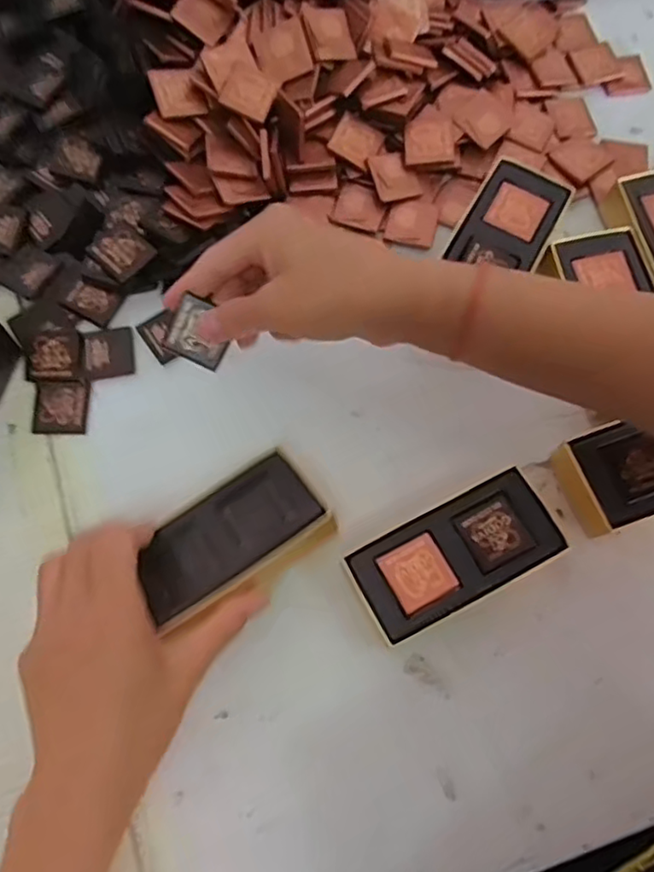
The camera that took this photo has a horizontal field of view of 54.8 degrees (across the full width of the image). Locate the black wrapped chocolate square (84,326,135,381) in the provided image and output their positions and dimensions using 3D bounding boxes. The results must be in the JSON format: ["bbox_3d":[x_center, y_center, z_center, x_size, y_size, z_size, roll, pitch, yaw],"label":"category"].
[{"bbox_3d":[-0.140,-0.053,0.405,0.031,0.006,0.033,-12,73,-5],"label":"black wrapped chocolate square"}]

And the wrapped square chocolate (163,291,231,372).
[{"bbox_3d":[-0.069,-0.057,0.347,0.032,0.004,0.033,27,101,-9],"label":"wrapped square chocolate"}]

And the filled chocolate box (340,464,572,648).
[{"bbox_3d":[0.070,0.067,0.356,0.112,0.033,0.055,-28,75,-9],"label":"filled chocolate box"}]

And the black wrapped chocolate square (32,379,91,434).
[{"bbox_3d":[-0.165,-0.018,0.393,0.033,0.005,0.034,-2,72,-2],"label":"black wrapped chocolate square"}]

